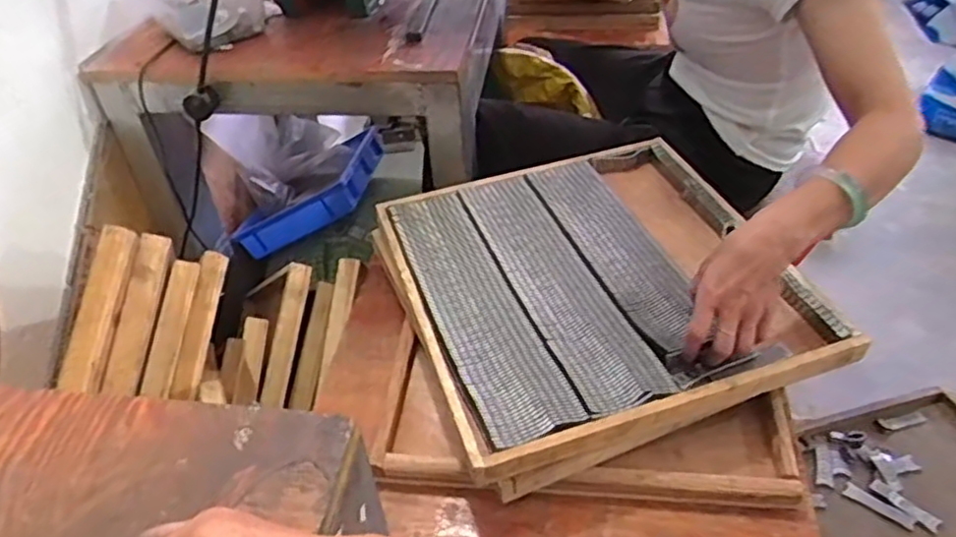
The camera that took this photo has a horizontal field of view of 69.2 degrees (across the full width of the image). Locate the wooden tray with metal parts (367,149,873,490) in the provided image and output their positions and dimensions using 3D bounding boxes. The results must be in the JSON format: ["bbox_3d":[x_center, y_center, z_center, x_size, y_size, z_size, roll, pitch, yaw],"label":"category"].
[{"bbox_3d":[0.123,0.007,0.773,0.395,0.033,0.395,-15,42,-12],"label":"wooden tray with metal parts"}]

